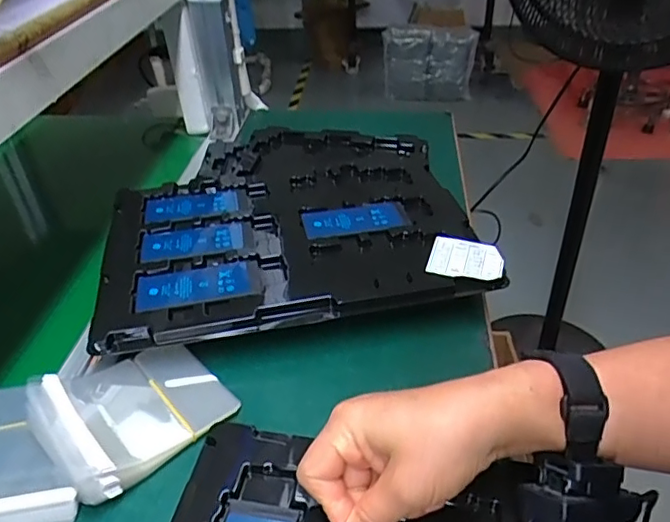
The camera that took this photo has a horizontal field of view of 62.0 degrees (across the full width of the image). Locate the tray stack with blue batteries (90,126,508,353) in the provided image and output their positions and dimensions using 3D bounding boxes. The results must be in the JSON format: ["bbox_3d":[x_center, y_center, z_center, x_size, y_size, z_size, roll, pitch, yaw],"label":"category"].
[{"bbox_3d":[-0.049,-0.051,0.574,0.337,0.040,0.344,-8,38,-7],"label":"tray stack with blue batteries"}]

